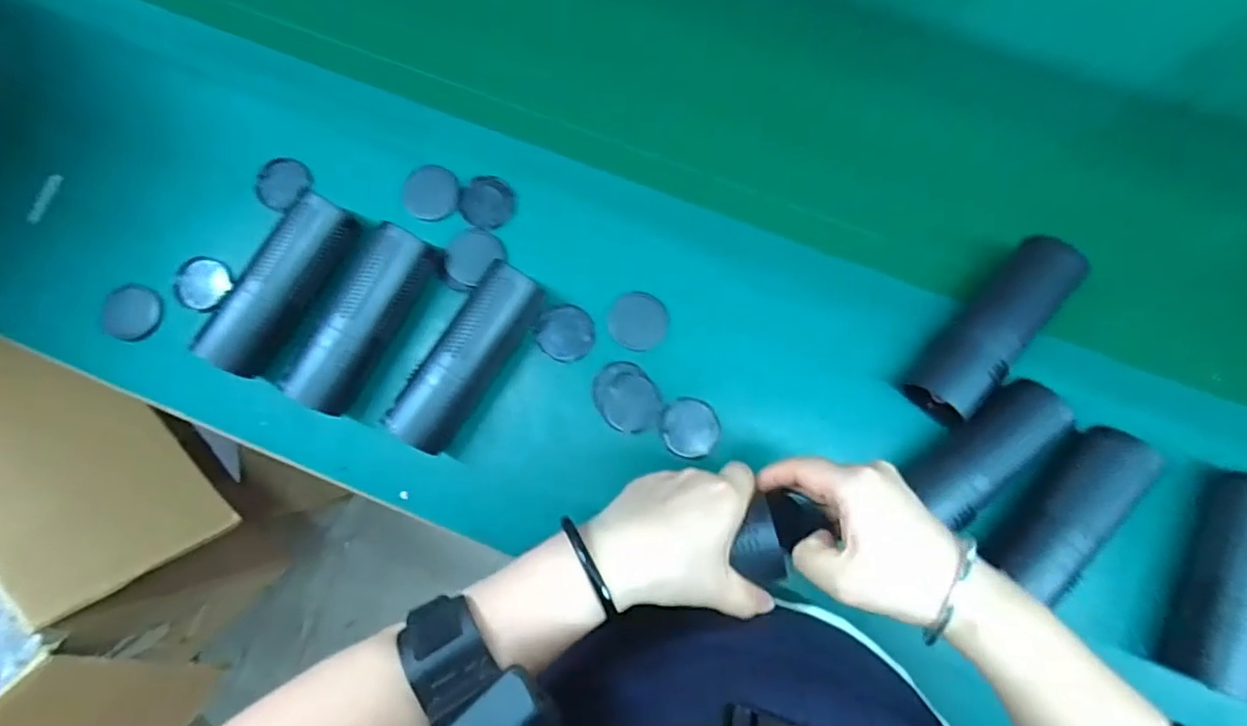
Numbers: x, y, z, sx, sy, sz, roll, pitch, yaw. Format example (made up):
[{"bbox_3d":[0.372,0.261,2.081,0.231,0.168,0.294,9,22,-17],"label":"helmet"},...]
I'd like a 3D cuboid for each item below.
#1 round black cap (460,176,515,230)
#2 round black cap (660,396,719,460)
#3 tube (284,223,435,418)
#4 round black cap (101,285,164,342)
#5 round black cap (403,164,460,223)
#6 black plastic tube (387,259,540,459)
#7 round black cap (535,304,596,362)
[{"bbox_3d":[-0.125,-0.148,0.541,0.047,0.009,0.051,0,81,1],"label":"round black cap"},{"bbox_3d":[0.057,0.055,0.507,0.048,0.008,0.049,0,81,1],"label":"round black cap"},{"bbox_3d":[-0.218,-0.036,0.504,0.042,0.055,0.160,25,83,5],"label":"tube"},{"bbox_3d":[-0.448,-0.044,0.541,0.052,0.007,0.050,0,81,1],"label":"round black cap"},{"bbox_3d":[-0.174,-0.154,0.537,0.047,0.007,0.050,0,81,1],"label":"round black cap"},{"bbox_3d":[-0.128,-0.004,0.497,0.051,0.056,0.160,34,84,6],"label":"black plastic tube"},{"bbox_3d":[-0.051,-0.027,0.526,0.050,0.007,0.049,0,81,1],"label":"round black cap"}]

